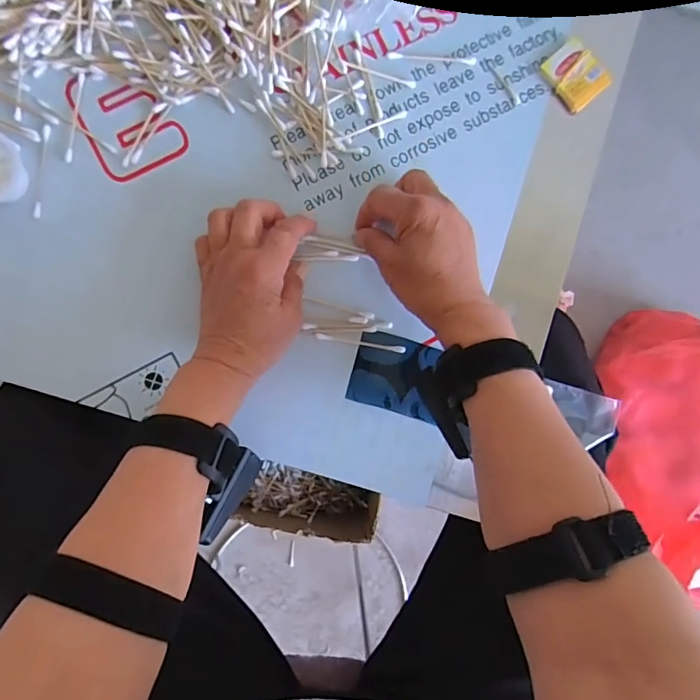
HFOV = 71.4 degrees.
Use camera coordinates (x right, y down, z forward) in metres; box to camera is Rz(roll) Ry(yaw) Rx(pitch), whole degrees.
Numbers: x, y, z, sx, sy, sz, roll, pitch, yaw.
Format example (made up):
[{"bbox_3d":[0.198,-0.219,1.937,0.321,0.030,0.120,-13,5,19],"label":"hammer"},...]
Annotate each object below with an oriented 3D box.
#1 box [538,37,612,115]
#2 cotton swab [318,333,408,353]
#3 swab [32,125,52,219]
[{"bbox_3d":[0.189,-0.230,0.408,0.043,0.009,0.049,-40,93,-3],"label":"box"},{"bbox_3d":[0.009,-0.005,0.395,0.073,0.005,0.006,9,90,-4],"label":"cotton swab"},{"bbox_3d":[-0.241,-0.140,0.381,0.006,0.004,0.073,7,90,-5],"label":"swab"}]

